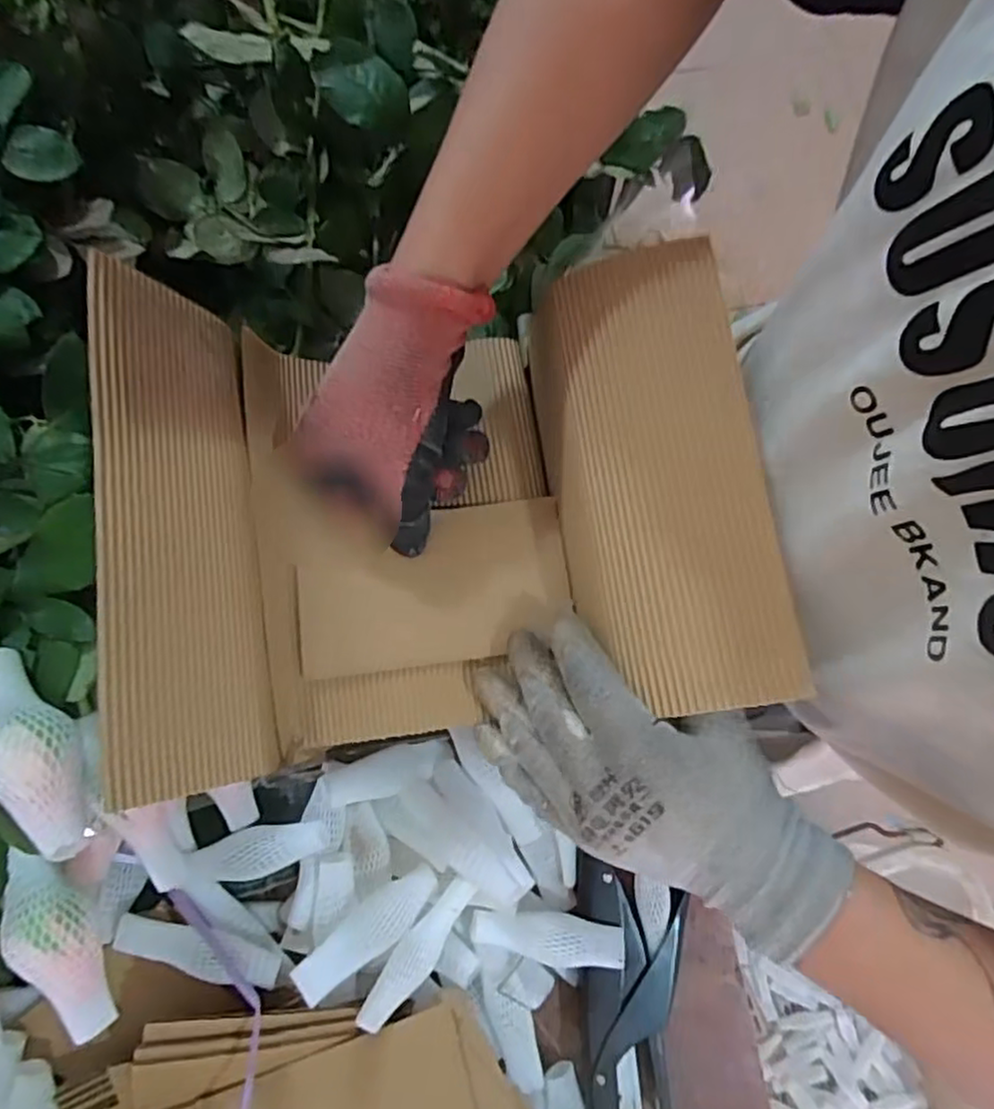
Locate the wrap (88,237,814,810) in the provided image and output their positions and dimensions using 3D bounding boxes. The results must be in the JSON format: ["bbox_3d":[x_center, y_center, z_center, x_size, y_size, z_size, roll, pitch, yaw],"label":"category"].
[{"bbox_3d":[-0.017,-0.023,0.307,0.253,0.113,0.206,-6,80,-1],"label":"wrap"}]

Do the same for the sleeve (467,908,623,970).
[{"bbox_3d":[0.031,0.226,0.398,0.090,0.027,0.025,6,79,2],"label":"sleeve"}]

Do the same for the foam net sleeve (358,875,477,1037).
[{"bbox_3d":[-0.043,0.222,0.376,0.023,0.010,0.086,38,67,7],"label":"foam net sleeve"}]

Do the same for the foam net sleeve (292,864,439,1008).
[{"bbox_3d":[-0.071,0.211,0.378,0.088,0.009,0.026,-34,81,-24],"label":"foam net sleeve"}]

